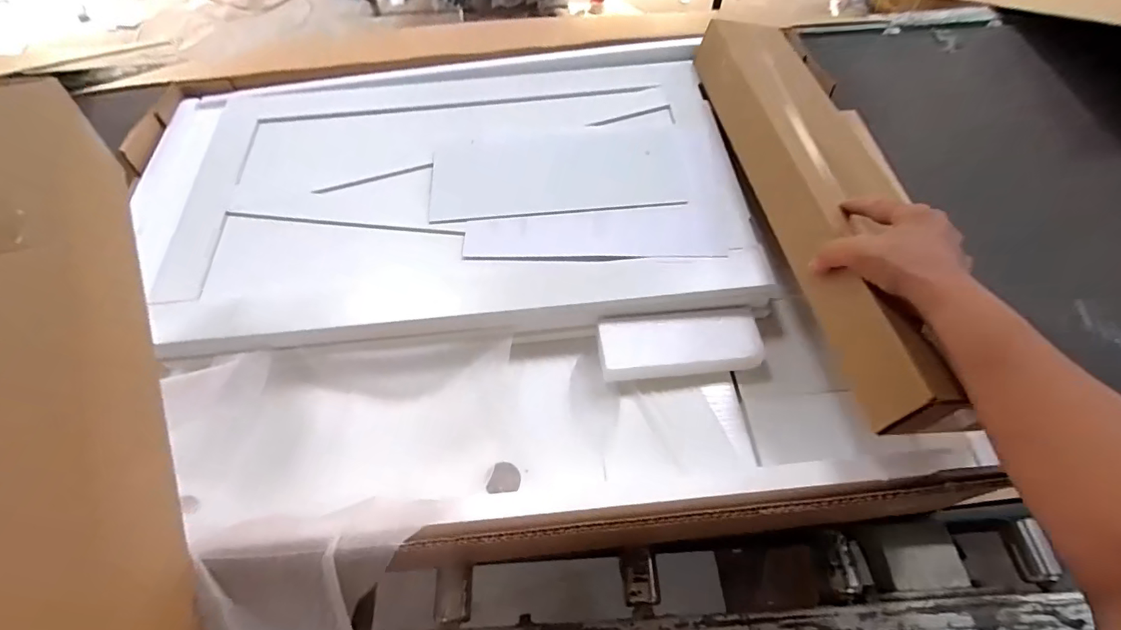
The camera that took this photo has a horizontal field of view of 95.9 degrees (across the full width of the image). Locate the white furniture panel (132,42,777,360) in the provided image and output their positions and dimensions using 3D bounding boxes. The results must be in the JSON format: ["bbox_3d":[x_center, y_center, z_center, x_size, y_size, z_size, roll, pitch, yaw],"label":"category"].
[{"bbox_3d":[-0.147,-0.177,0.633,0.691,0.046,0.453,-6,58,-1],"label":"white furniture panel"}]

